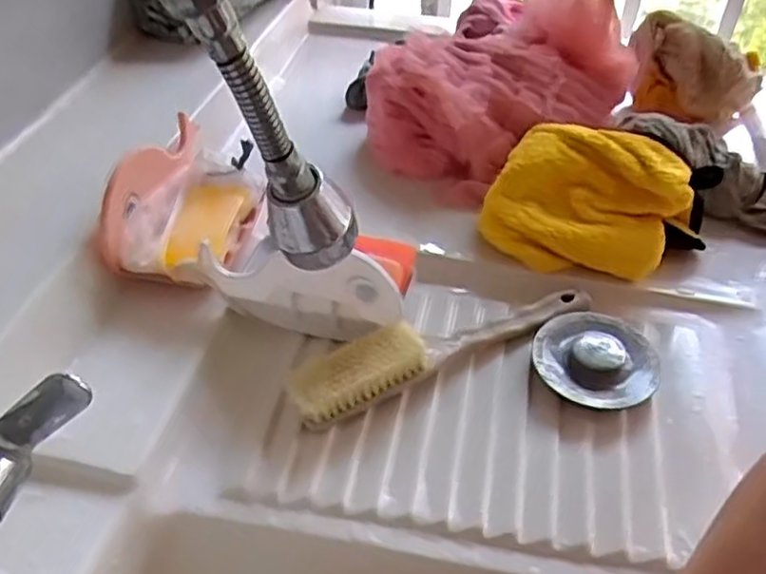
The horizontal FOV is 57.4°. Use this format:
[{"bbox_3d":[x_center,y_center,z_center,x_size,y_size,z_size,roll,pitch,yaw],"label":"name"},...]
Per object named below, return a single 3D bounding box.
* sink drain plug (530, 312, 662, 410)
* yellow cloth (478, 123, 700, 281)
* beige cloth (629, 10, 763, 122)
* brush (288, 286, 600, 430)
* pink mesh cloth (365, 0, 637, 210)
[{"bbox_3d":[0.147,0.048,0.484,0.082,0.026,0.086,13,43,11],"label":"sink drain plug"},{"bbox_3d":[0.159,-0.068,0.550,0.144,0.037,0.114,15,88,17],"label":"yellow cloth"},{"bbox_3d":[0.316,-0.224,0.711,0.124,0.082,0.071,13,43,11],"label":"beige cloth"},{"bbox_3d":[0.044,0.036,0.488,0.226,0.038,0.036,-19,46,-23],"label":"brush"},{"bbox_3d":[0.118,-0.205,0.661,0.207,0.135,0.242,24,46,22],"label":"pink mesh cloth"}]

